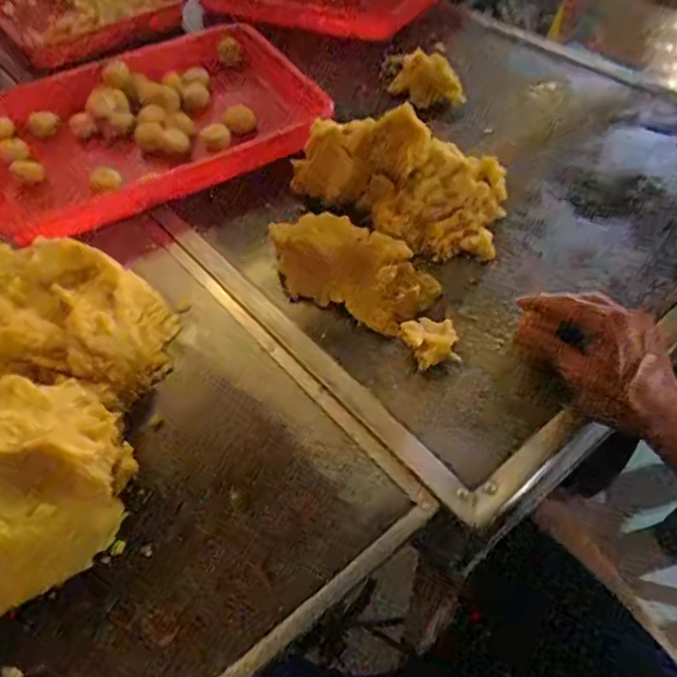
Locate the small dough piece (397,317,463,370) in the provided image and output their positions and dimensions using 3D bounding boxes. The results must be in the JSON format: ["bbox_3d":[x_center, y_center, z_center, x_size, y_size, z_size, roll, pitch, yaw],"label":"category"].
[{"bbox_3d":[0.081,0.001,0.523,0.050,0.013,0.048,-13,55,-3],"label":"small dough piece"}]

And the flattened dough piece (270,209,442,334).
[{"bbox_3d":[0.011,-0.069,0.566,0.162,0.043,0.083,26,59,22],"label":"flattened dough piece"}]

